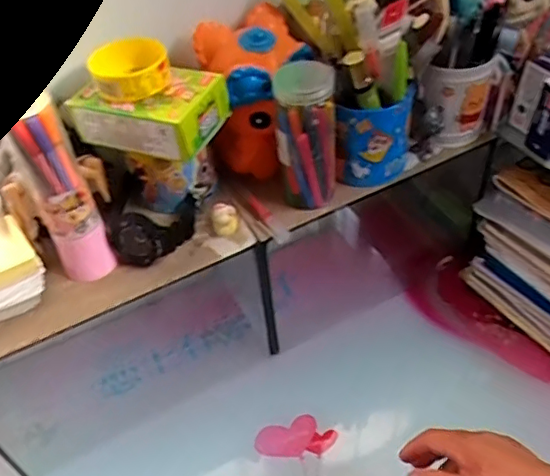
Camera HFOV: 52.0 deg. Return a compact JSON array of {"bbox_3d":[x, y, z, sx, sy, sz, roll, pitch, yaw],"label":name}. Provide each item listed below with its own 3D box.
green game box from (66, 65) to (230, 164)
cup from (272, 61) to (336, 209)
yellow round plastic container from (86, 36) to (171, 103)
[{"bbox_3d":[-0.111,-0.117,0.508,0.118,0.046,0.087,15,49,21],"label":"green game box"},{"bbox_3d":[0.030,-0.095,0.536,0.057,0.133,0.050,-4,45,4],"label":"cup"},{"bbox_3d":[-0.126,-0.151,0.491,0.065,0.028,0.072,-18,46,-10],"label":"yellow round plastic container"}]

